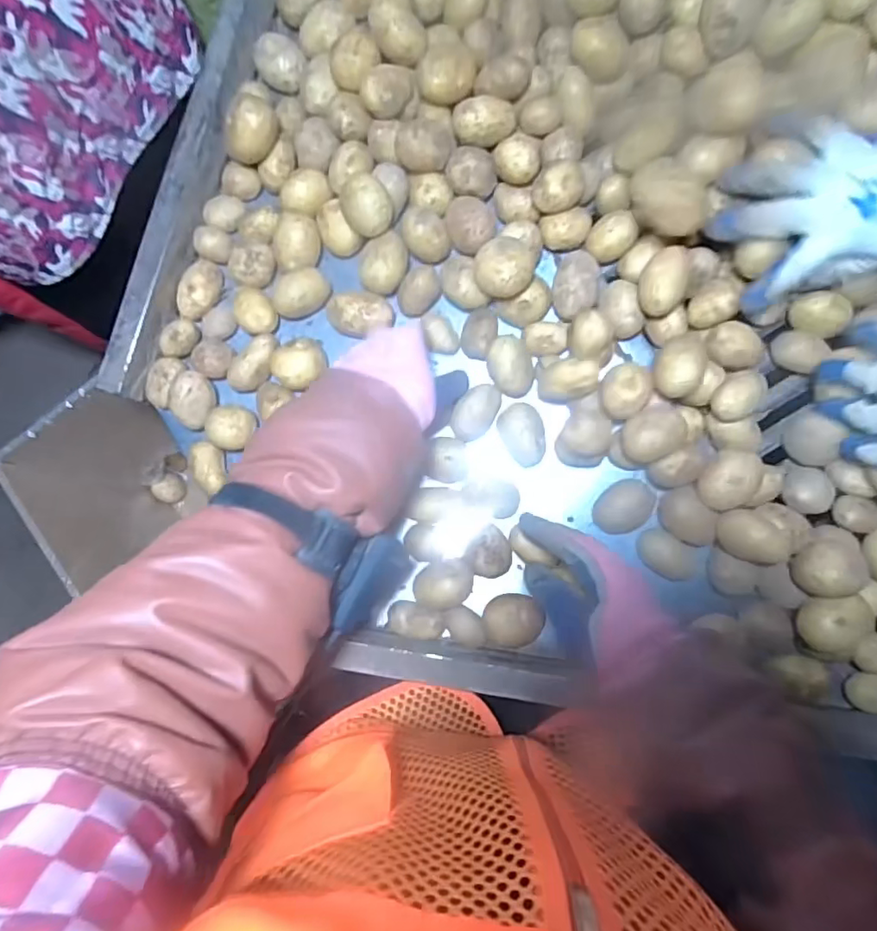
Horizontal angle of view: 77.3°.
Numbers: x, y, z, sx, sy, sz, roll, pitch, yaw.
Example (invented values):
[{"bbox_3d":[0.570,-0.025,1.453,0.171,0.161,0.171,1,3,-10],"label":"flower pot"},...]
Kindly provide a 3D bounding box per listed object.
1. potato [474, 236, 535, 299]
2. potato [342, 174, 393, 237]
[{"bbox_3d":[0.056,-0.170,0.470,0.049,0.033,0.055,4,85,2],"label":"potato"},{"bbox_3d":[-0.062,-0.231,0.488,0.047,0.029,0.047,2,113,6],"label":"potato"}]

